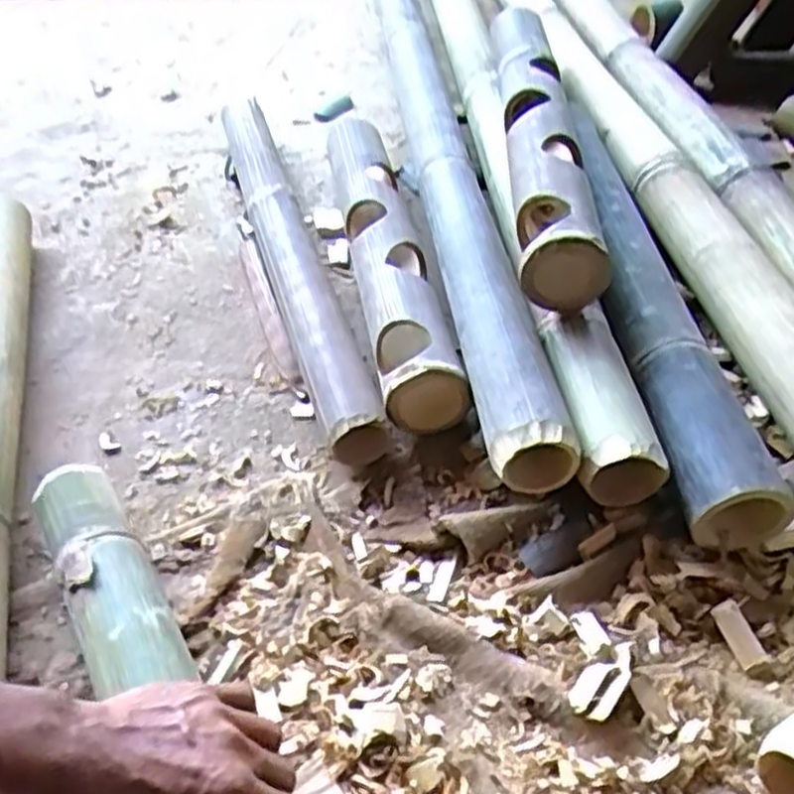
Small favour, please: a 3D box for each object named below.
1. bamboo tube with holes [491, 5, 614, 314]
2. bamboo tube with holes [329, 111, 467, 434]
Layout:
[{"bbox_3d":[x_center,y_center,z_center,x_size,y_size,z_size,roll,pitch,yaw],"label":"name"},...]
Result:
[{"bbox_3d":[0.158,-0.303,0.894,0.075,0.090,0.596,-1,46,5],"label":"bamboo tube with holes"},{"bbox_3d":[-0.015,-0.166,0.869,0.076,0.076,0.507,-10,46,-4],"label":"bamboo tube with holes"}]

